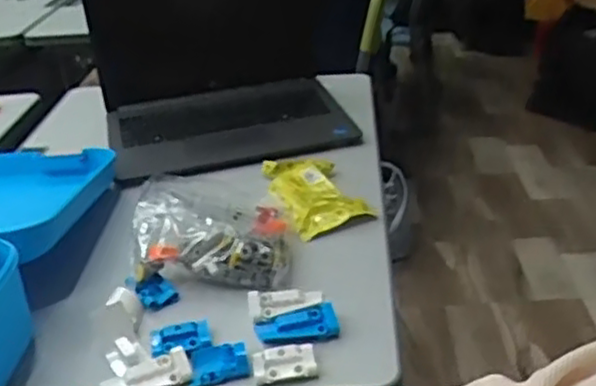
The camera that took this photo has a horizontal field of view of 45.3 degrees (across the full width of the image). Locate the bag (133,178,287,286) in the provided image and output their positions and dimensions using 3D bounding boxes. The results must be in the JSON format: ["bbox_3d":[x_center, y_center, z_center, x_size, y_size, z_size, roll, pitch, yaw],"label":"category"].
[{"bbox_3d":[-0.088,0.030,0.731,0.145,0.053,0.159,-6,29,-1],"label":"bag"}]

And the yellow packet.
[{"bbox_3d":[0.017,-0.002,0.822,0.085,0.025,0.153,-16,31,-18],"label":"yellow packet"}]

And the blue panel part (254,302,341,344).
[{"bbox_3d":[-0.001,0.114,0.622,0.072,0.014,0.036,-3,29,5],"label":"blue panel part"}]

